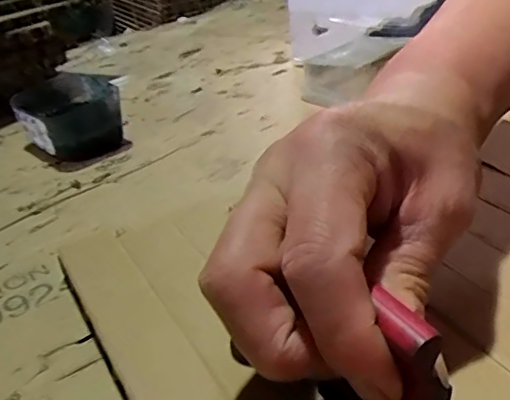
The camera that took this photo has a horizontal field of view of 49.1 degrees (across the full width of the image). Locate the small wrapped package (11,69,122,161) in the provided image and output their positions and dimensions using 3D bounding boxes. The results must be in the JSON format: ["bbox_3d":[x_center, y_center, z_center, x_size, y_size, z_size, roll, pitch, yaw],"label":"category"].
[{"bbox_3d":[-0.138,-0.063,0.419,0.067,0.043,0.078,-24,35,-30],"label":"small wrapped package"}]

